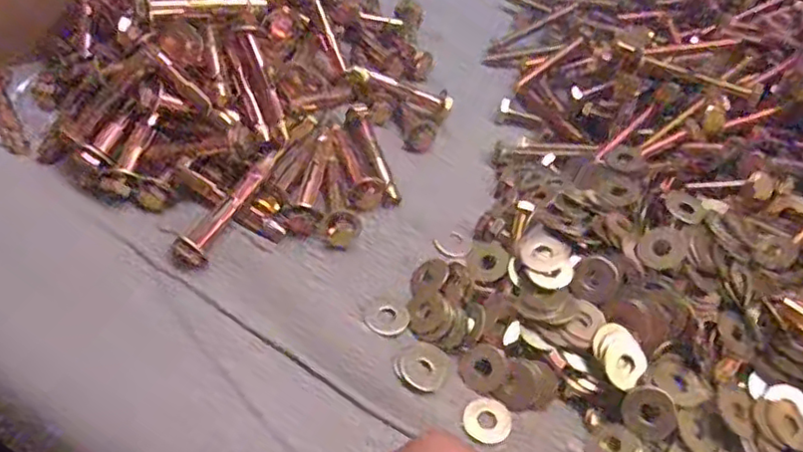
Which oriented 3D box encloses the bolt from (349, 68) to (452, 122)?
[{"bbox_3d":[0.000,-0.080,0.370,0.063,0.013,0.009,19,52,-9],"label":"bolt"}]

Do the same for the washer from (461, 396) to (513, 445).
[{"bbox_3d":[0.037,0.083,0.268,0.020,0.004,0.020,2,52,-3],"label":"washer"}]

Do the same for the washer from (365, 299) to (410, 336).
[{"bbox_3d":[-0.006,0.043,0.294,0.019,0.004,0.020,2,52,-3],"label":"washer"}]

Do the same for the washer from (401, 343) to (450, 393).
[{"bbox_3d":[0.011,0.063,0.280,0.020,0.004,0.022,2,52,-3],"label":"washer"}]

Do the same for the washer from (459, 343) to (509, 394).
[{"bbox_3d":[0.037,0.064,0.281,0.020,0.004,0.021,-3,70,8],"label":"washer"}]

